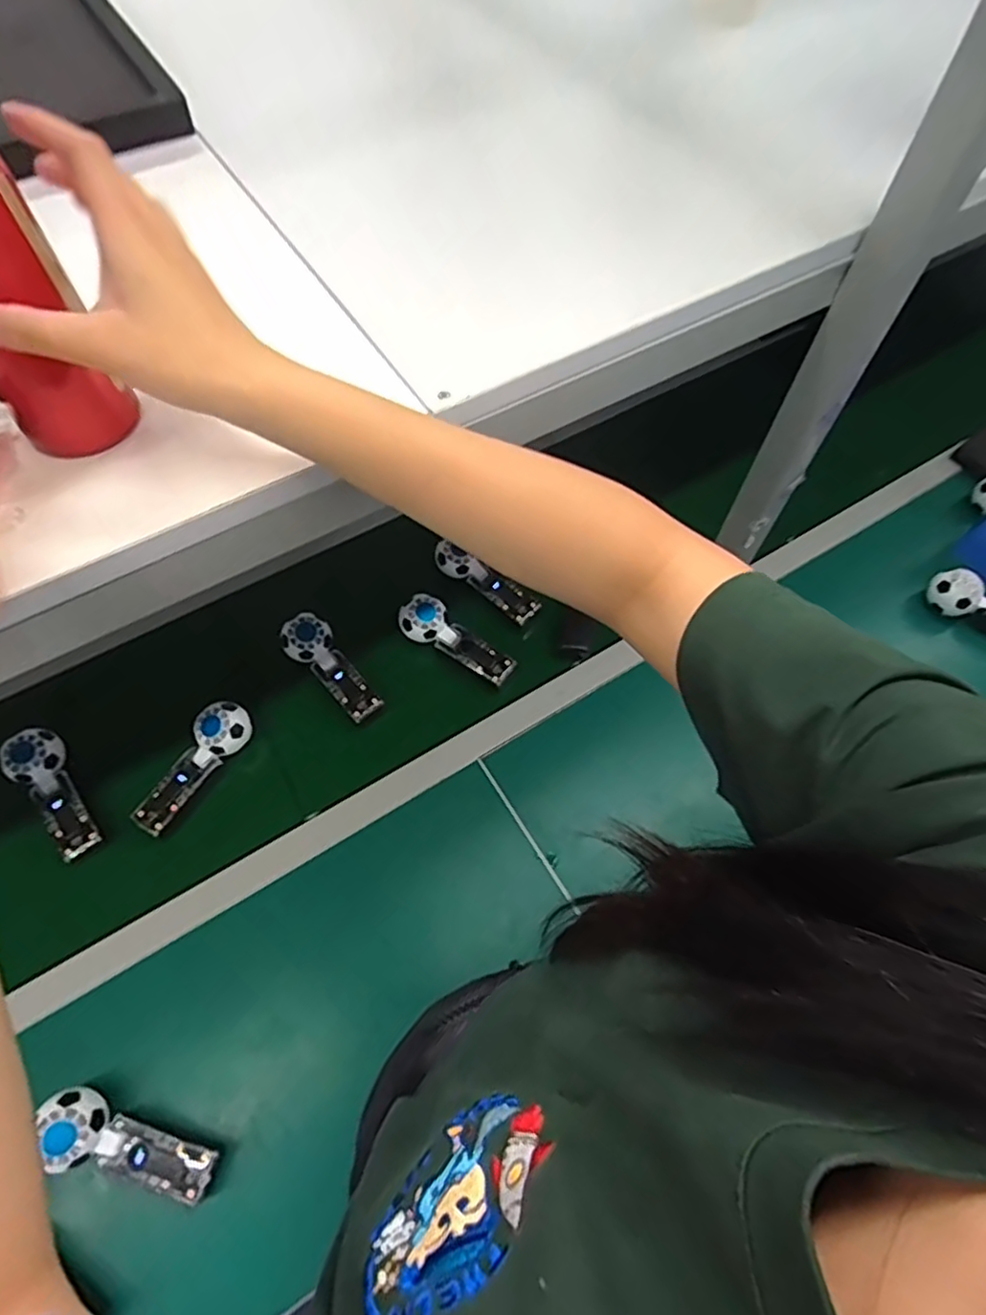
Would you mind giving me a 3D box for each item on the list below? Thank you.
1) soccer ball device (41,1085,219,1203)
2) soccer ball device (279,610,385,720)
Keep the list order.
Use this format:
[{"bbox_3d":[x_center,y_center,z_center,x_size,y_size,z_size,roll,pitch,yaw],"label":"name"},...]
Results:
[{"bbox_3d":[-0.351,0.456,0.619,0.150,0.038,0.052,27,62,-4],"label":"soccer ball device"},{"bbox_3d":[-0.207,0.018,0.854,0.059,0.062,0.158,-37,69,-20],"label":"soccer ball device"}]

